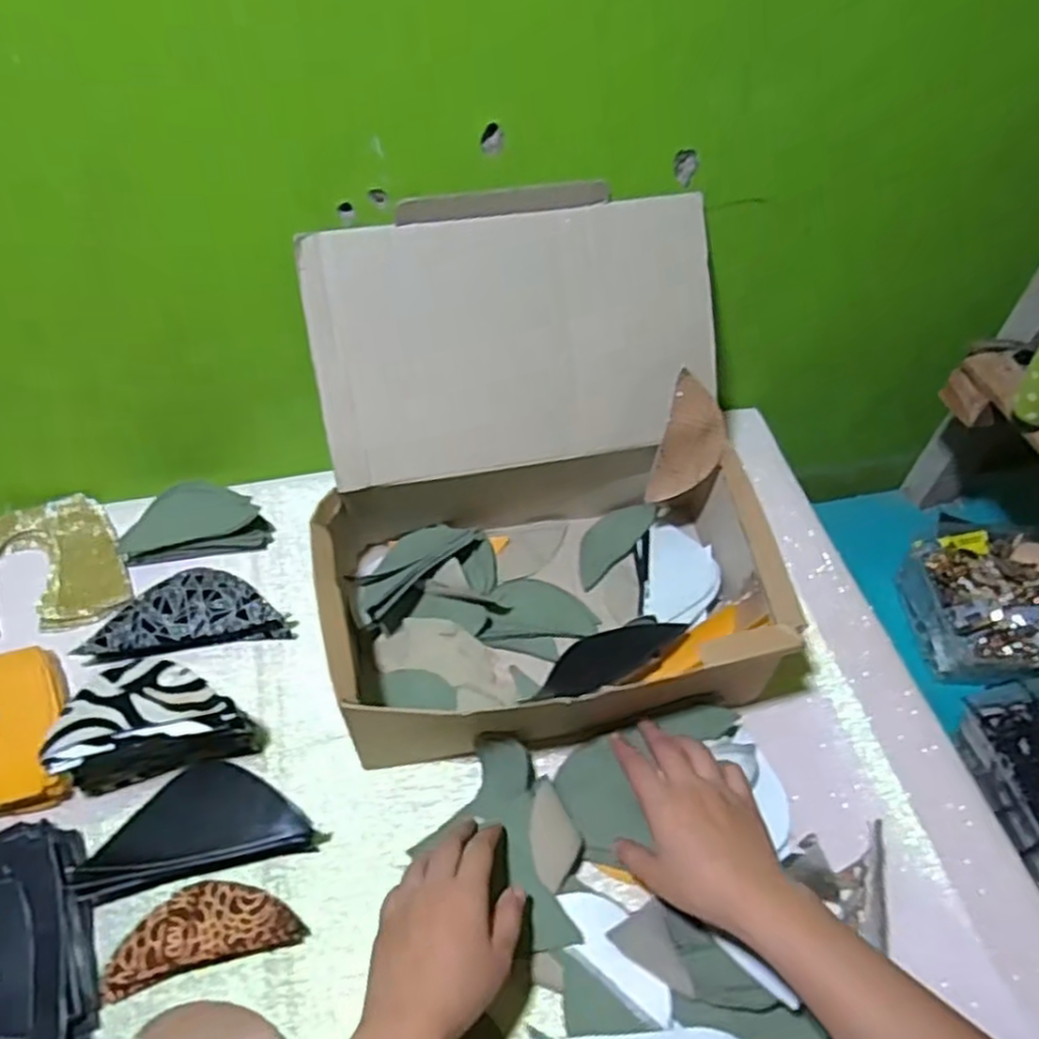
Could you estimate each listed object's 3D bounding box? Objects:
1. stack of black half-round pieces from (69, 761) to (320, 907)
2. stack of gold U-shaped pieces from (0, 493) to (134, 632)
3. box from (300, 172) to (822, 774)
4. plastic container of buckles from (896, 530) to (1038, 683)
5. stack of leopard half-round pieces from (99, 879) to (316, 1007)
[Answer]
[{"bbox_3d":[-0.222,0.203,0.510,0.146,0.033,0.075,-12,53,-12],"label":"stack of black half-round pieces"},{"bbox_3d":[-0.433,0.046,0.644,0.163,0.028,0.141,-21,55,-18],"label":"stack of gold U-shaped pieces"},{"bbox_3d":[0.016,-0.035,0.567,0.338,0.232,0.327,-9,54,-8],"label":"box"},{"bbox_3d":[0.484,0.085,0.756,0.142,0.070,0.177,-2,52,-4],"label":"plastic container of buckles"},{"bbox_3d":[-0.206,0.264,0.485,0.121,0.016,0.049,-12,53,-12],"label":"stack of leopard half-round pieces"}]

